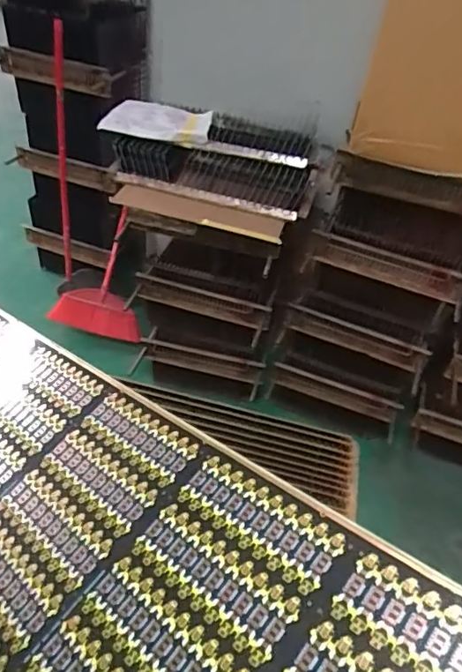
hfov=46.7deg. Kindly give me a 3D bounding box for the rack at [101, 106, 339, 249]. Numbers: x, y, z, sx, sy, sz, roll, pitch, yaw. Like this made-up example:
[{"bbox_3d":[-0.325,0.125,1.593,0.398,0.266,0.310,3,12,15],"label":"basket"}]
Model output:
[{"bbox_3d":[-0.054,-0.427,1.371,0.556,0.183,0.295,13,41,6],"label":"rack"}]

